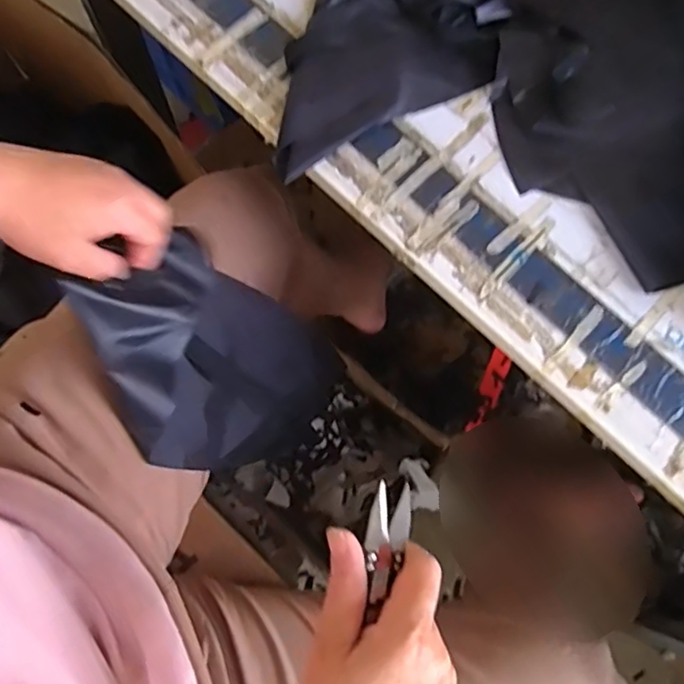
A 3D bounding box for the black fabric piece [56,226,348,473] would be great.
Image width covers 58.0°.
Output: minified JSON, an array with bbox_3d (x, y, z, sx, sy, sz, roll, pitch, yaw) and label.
[{"bbox_3d":[-0.113,0.028,0.569,0.030,0.284,0.176,12,71,42],"label":"black fabric piece"}]

